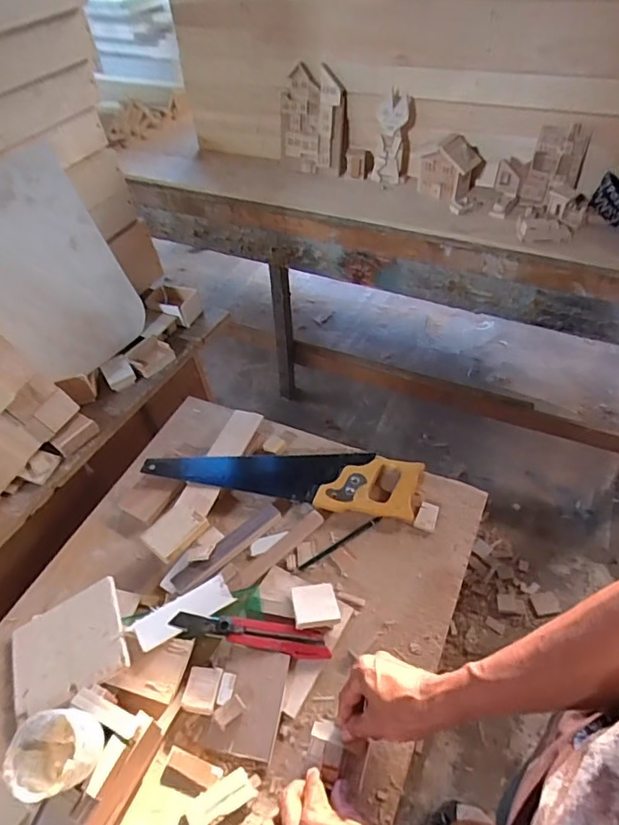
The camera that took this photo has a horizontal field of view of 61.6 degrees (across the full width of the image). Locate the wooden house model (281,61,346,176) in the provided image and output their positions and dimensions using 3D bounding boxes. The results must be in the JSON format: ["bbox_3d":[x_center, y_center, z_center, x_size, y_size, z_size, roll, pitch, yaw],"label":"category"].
[{"bbox_3d":[0.001,-0.800,1.466,0.202,0.272,0.053,17,52,21],"label":"wooden house model"}]

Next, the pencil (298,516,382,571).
[{"bbox_3d":[0.041,0.176,0.708,0.132,0.009,0.011,-28,51,-18],"label":"pencil"}]

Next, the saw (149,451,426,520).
[{"bbox_3d":[-0.038,0.086,0.783,0.399,0.022,0.099,6,49,12],"label":"saw"}]

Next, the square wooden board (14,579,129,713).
[{"bbox_3d":[-0.292,0.283,0.628,0.138,0.012,0.119,-29,53,-4],"label":"square wooden board"}]

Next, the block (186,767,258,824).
[{"bbox_3d":[-0.090,0.396,0.529,0.069,0.007,0.029,-28,51,-17],"label":"block"}]

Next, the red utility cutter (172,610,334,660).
[{"bbox_3d":[-0.071,0.265,0.619,0.187,0.022,0.033,2,49,9],"label":"red utility cutter"}]

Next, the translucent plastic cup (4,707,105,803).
[{"bbox_3d":[-0.228,0.311,0.473,0.072,0.054,0.067,-13,48,-5],"label":"translucent plastic cup"}]

